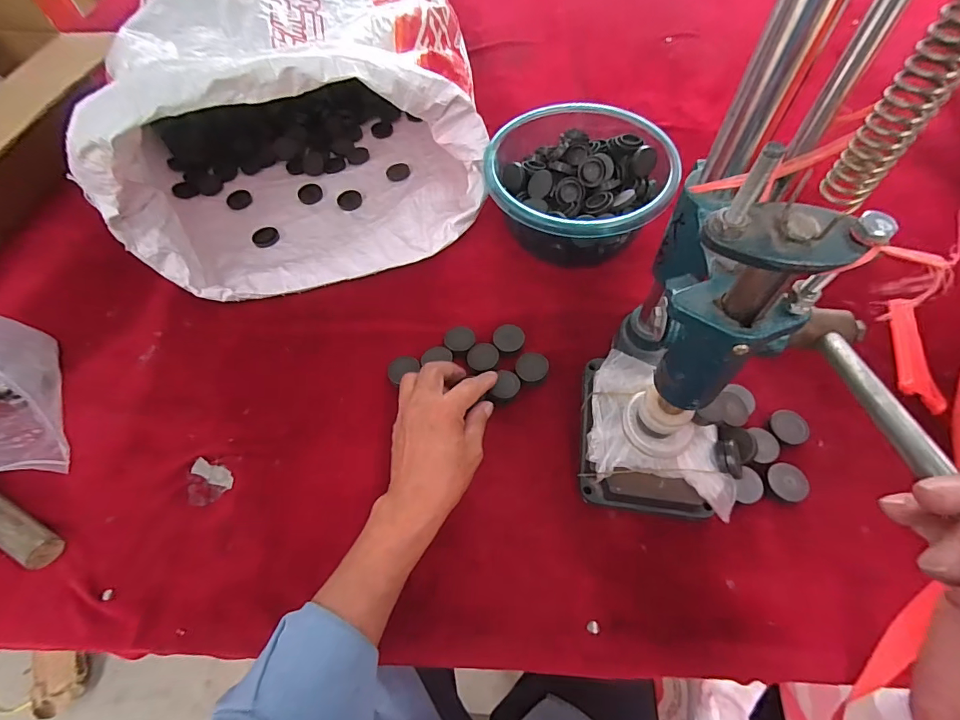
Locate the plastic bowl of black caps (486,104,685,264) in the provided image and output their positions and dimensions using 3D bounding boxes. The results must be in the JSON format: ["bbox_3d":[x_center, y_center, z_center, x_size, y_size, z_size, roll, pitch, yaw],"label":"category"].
[{"bbox_3d":[0.118,-0.211,0.531,0.208,0.097,0.191,-1,60,2],"label":"plastic bowl of black caps"}]

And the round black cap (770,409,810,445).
[{"bbox_3d":[0.289,0.062,0.412,0.034,0.006,0.030,6,61,7],"label":"round black cap"}]

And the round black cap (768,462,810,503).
[{"bbox_3d":[0.269,0.107,0.388,0.032,0.009,0.029,22,64,15],"label":"round black cap"}]

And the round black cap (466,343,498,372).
[{"bbox_3d":[0.003,-0.003,0.466,0.032,0.010,0.030,-1,60,2],"label":"round black cap"}]

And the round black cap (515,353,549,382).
[{"bbox_3d":[0.054,0.009,0.457,0.032,0.012,0.031,-1,60,2],"label":"round black cap"}]

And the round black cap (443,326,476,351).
[{"bbox_3d":[-0.021,-0.020,0.482,0.032,0.012,0.032,-1,60,2],"label":"round black cap"}]

